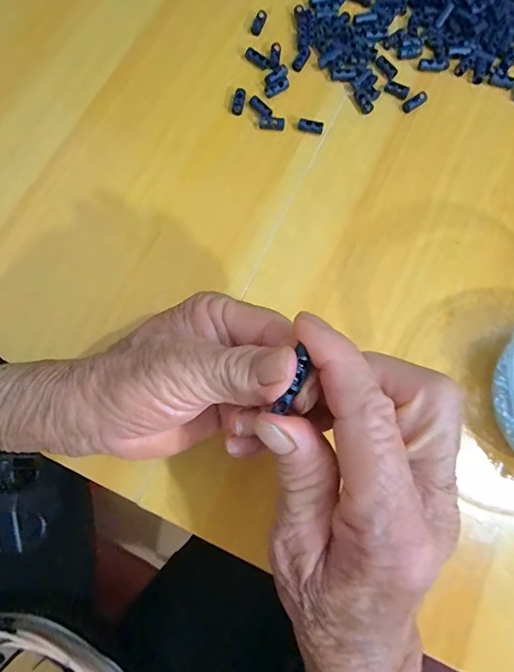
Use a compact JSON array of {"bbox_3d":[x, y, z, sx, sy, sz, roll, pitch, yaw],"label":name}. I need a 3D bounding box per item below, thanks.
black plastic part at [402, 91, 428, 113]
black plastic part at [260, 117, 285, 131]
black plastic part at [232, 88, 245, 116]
[{"bbox_3d":[0.119,-0.175,0.305,0.020,0.004,0.008,-37,80,-10],"label":"black plastic part"},{"bbox_3d":[0.011,-0.156,0.298,0.018,0.004,0.009,4,76,-1],"label":"black plastic part"},{"bbox_3d":[-0.014,-0.172,0.300,0.009,0.005,0.018,12,76,1],"label":"black plastic part"}]

